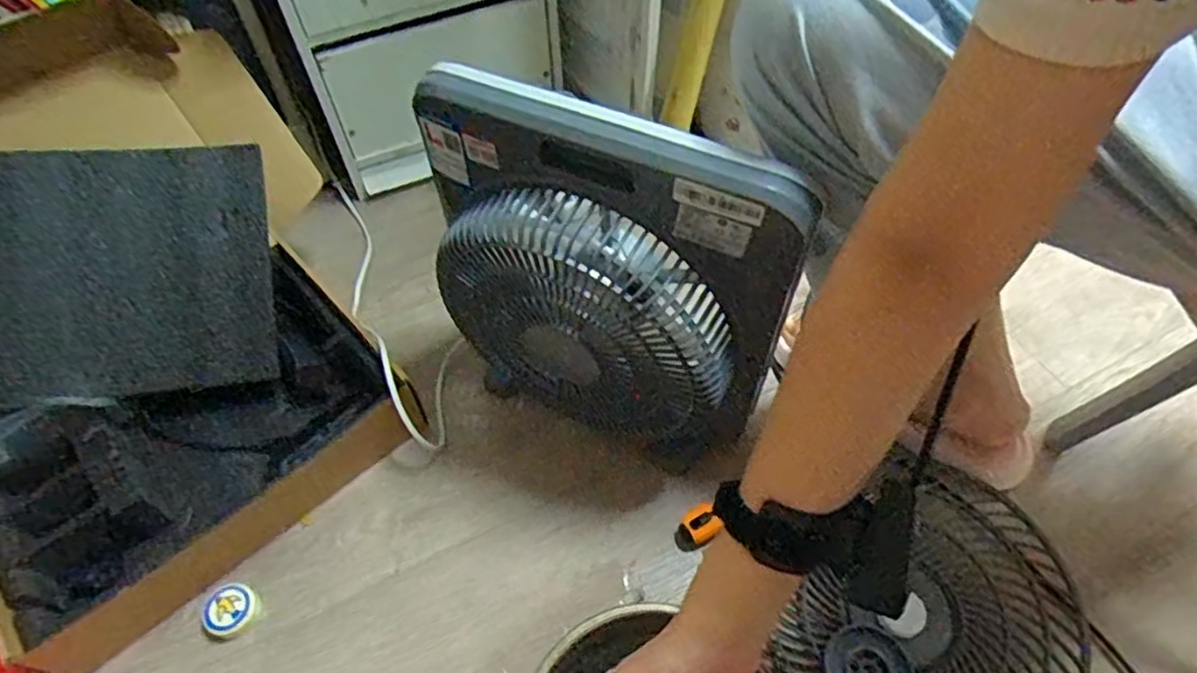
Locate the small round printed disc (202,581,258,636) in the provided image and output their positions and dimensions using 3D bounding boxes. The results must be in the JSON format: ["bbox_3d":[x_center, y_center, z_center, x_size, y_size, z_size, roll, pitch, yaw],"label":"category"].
[{"bbox_3d":[-0.320,0.236,0.599,0.048,0.014,0.040,-17,55,-10],"label":"small round printed disc"}]

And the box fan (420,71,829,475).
[{"bbox_3d":[-0.013,-0.037,0.559,0.276,0.284,0.100,20,57,15],"label":"box fan"}]

